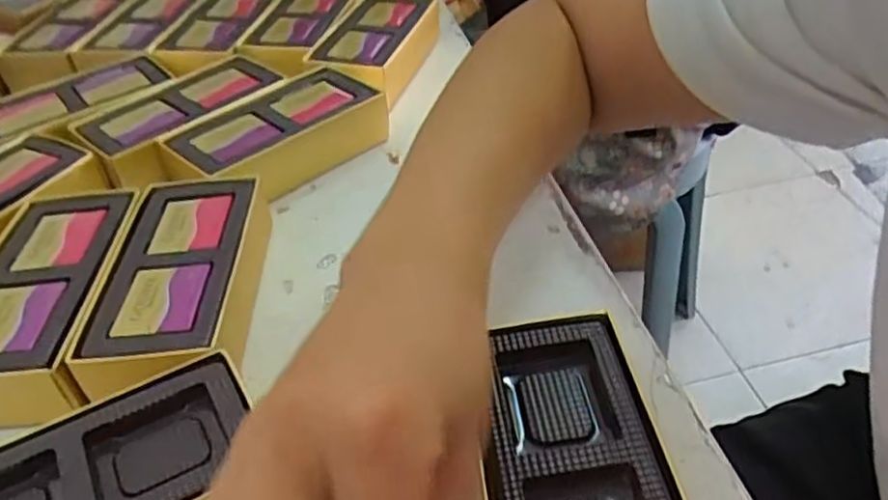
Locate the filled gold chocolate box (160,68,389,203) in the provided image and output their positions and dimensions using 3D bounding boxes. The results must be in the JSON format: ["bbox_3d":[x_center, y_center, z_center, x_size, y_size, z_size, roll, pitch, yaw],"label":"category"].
[{"bbox_3d":[-0.090,-0.063,0.401,0.059,0.031,0.109,31,51,35],"label":"filled gold chocolate box"}]

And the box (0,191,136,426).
[{"bbox_3d":[-0.172,0.026,0.311,0.062,0.034,0.122,-7,40,-3],"label":"box"}]

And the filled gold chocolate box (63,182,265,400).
[{"bbox_3d":[-0.112,0.016,0.313,0.060,0.032,0.124,-5,40,-1],"label":"filled gold chocolate box"}]

